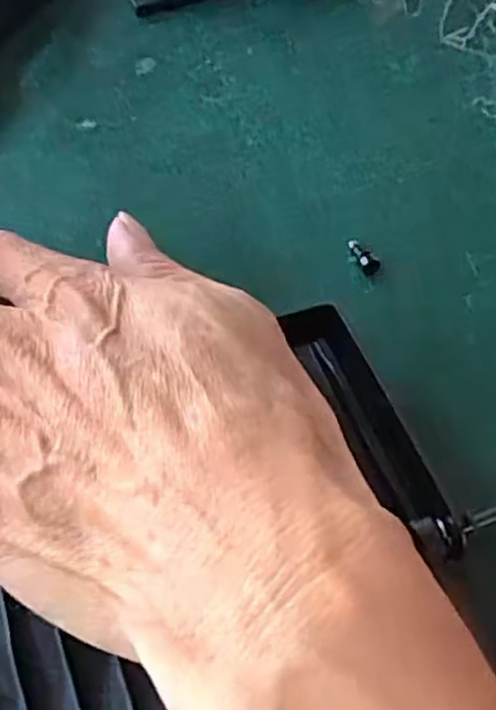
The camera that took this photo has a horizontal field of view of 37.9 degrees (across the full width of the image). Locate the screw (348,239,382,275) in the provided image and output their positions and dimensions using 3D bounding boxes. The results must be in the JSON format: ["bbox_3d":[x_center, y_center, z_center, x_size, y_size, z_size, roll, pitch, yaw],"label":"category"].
[{"bbox_3d":[0.040,-0.036,0.252,0.006,0.005,0.016,-22,61,-12],"label":"screw"}]

